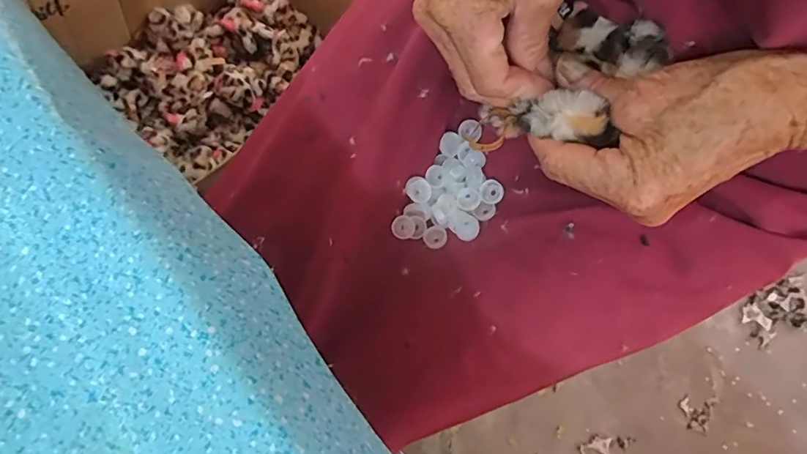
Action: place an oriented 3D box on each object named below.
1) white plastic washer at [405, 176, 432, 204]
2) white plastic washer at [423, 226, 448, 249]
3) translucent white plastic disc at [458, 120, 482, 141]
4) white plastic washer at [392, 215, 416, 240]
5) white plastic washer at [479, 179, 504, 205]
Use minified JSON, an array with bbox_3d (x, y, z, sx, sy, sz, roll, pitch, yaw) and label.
[{"bbox_3d":[0.011,-0.027,0.351,0.017,0.005,0.019,-43,80,-8],"label":"white plastic washer"},{"bbox_3d":[0.023,0.007,0.351,0.016,0.006,0.017,0,77,2],"label":"white plastic washer"},{"bbox_3d":[0.048,-0.070,0.354,0.017,0.004,0.015,34,106,0],"label":"translucent white plastic disc"},{"bbox_3d":[0.000,0.000,0.352,0.016,0.004,0.017,33,80,8],"label":"white plastic washer"},{"bbox_3d":[0.062,-0.024,0.344,0.017,0.008,0.015,39,81,10],"label":"white plastic washer"}]

